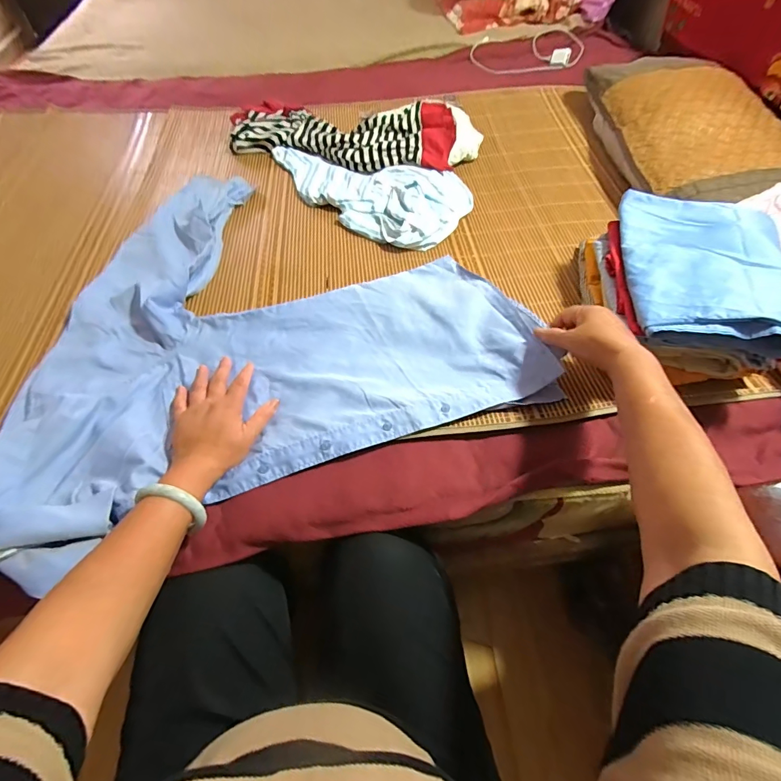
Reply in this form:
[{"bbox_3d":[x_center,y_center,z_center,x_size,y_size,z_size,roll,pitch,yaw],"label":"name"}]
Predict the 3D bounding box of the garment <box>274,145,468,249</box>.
[{"bbox_3d":[-0.061,-0.414,0.806,0.424,0.028,0.232,27,62,15],"label":"garment"}]

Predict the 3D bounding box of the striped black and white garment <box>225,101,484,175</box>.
[{"bbox_3d":[-0.092,-0.590,0.911,0.586,0.059,0.226,7,59,4],"label":"striped black and white garment"}]

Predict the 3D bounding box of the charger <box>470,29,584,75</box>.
[{"bbox_3d":[0.411,-1.031,1.218,0.344,0.057,0.242,-1,57,0],"label":"charger"}]

